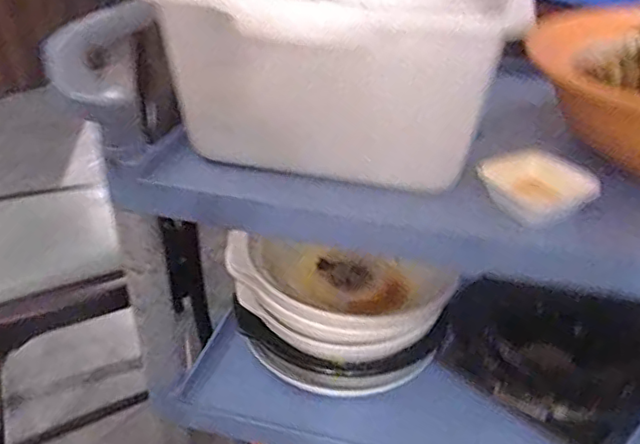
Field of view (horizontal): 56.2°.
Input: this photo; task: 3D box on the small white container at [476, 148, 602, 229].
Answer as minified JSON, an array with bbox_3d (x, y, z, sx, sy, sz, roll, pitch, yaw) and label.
[{"bbox_3d":[0.215,-0.037,0.602,0.091,0.032,0.094,-16,36,-26],"label":"small white container"}]

